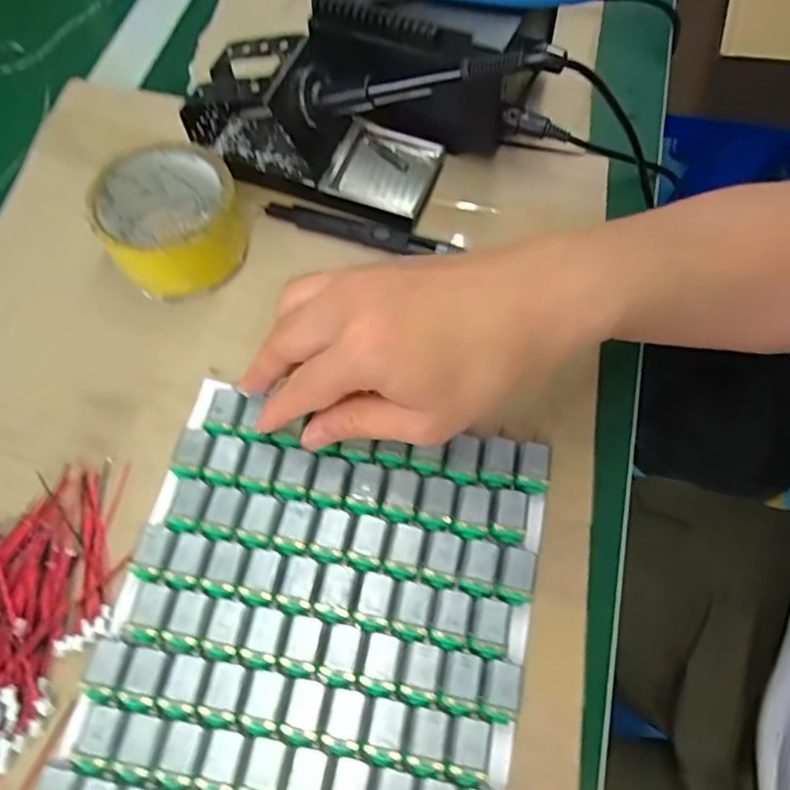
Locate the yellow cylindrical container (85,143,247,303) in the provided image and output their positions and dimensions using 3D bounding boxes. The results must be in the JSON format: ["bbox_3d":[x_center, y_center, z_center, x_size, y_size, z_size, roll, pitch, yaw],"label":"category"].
[{"bbox_3d":[-0.139,-0.109,0.376,0.083,0.045,0.085,0,63,1],"label":"yellow cylindrical container"}]

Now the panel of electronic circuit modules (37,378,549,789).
[{"bbox_3d":[-0.044,0.135,0.287,0.200,0.012,0.263,12,67,6],"label":"panel of electronic circuit modules"}]

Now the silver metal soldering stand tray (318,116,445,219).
[{"bbox_3d":[-0.010,-0.156,0.416,0.068,0.015,0.069,20,68,9],"label":"silver metal soldering stand tray"}]

